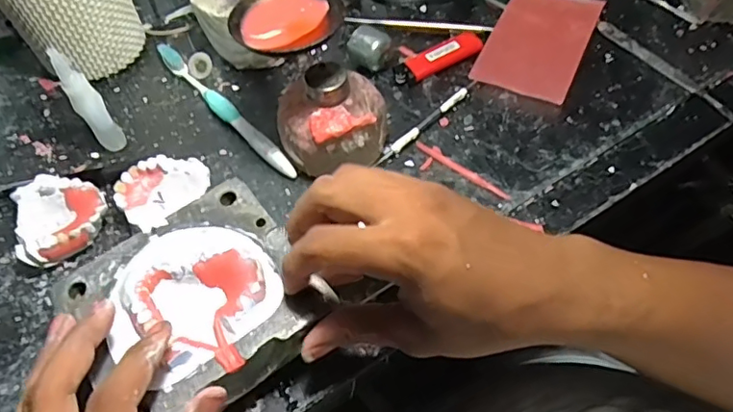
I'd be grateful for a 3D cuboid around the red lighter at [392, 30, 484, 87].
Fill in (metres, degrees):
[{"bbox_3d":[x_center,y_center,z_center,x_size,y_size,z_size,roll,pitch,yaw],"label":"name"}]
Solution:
[{"bbox_3d":[0.059,-0.123,0.465,0.077,0.011,0.027,-26,57,-13],"label":"red lighter"}]

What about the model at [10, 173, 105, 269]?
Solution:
[{"bbox_3d":[-0.211,0.007,0.387,0.058,0.024,0.065,-29,58,-15],"label":"model"}]

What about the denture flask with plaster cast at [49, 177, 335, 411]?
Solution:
[{"bbox_3d":[-0.096,0.055,0.320,0.121,0.023,0.113,-33,59,-17],"label":"denture flask with plaster cast"}]

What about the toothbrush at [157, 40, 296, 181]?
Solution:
[{"bbox_3d":[-0.115,-0.079,0.445,0.014,0.016,0.183,-37,61,-20],"label":"toothbrush"}]

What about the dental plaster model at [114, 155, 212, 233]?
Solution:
[{"bbox_3d":[-0.144,-0.013,0.396,0.061,0.025,0.046,-39,61,-20],"label":"dental plaster model"}]

